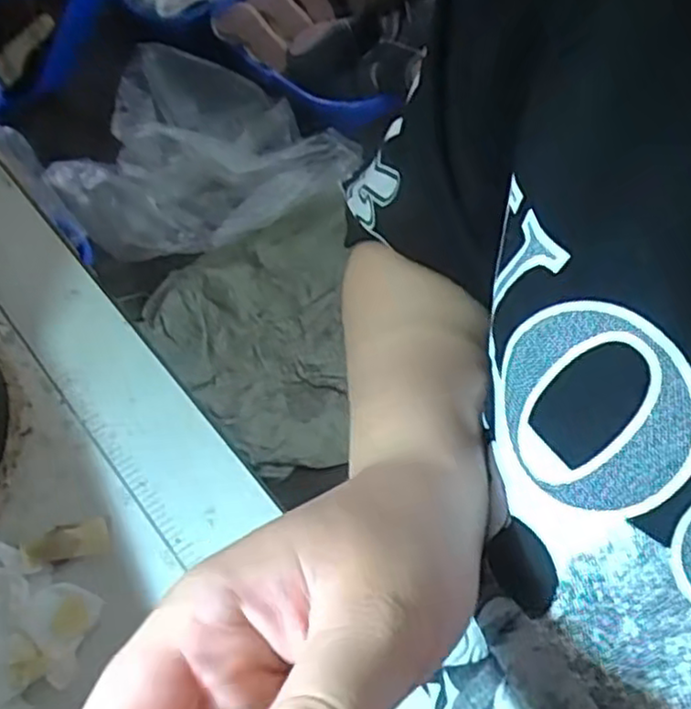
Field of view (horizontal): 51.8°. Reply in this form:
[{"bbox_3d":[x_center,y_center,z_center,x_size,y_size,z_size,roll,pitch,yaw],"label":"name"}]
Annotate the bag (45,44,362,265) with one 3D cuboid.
[{"bbox_3d":[-0.344,-0.439,1.520,0.534,0.207,0.450,-22,60,-13],"label":"bag"}]

